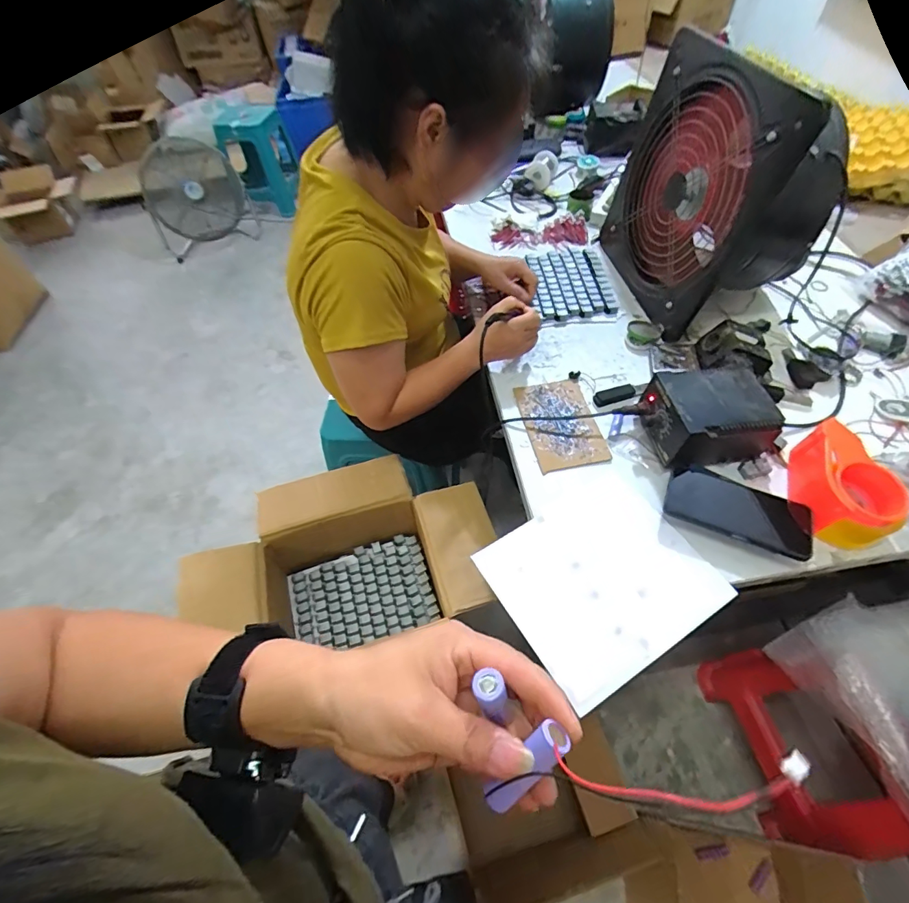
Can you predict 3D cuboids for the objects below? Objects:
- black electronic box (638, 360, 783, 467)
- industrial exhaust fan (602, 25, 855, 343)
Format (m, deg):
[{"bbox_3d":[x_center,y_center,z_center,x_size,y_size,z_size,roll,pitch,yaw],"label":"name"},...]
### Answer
[{"bbox_3d":[0.357,-0.049,0.639,0.165,0.087,0.118,-8,55,-3],"label":"black electronic box"},{"bbox_3d":[0.435,-0.437,0.758,0.189,0.340,0.348,-7,55,-2],"label":"industrial exhaust fan"}]

